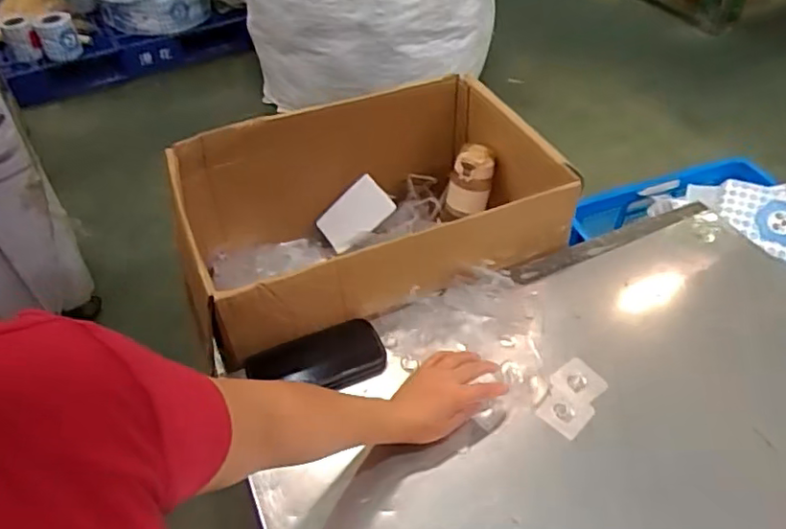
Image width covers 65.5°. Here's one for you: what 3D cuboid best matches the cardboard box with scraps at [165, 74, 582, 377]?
[{"bbox_3d":[-0.039,-0.067,1.021,0.594,0.288,0.430,-19,49,-16],"label":"cardboard box with scraps"}]

